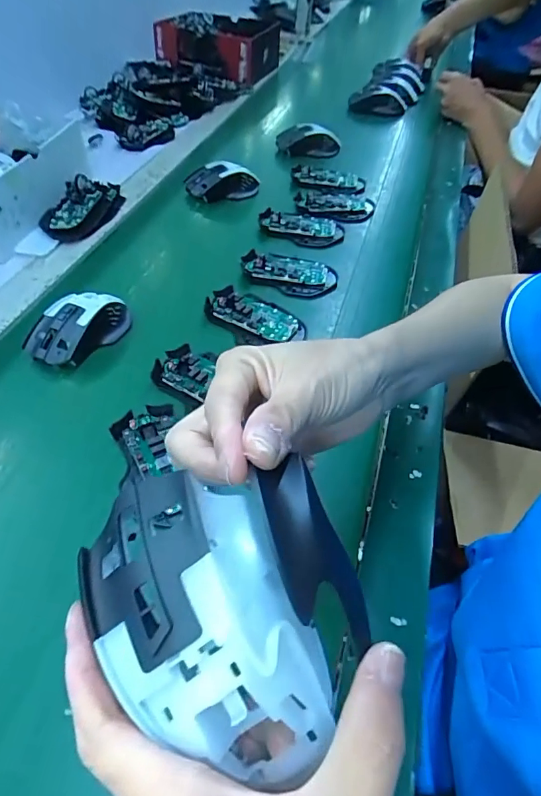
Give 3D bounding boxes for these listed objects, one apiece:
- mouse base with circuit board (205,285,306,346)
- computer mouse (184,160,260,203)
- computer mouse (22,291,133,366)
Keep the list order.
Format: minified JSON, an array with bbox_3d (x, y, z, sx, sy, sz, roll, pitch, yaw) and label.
[{"bbox_3d":[-0.020,-0.092,0.514,0.111,0.021,0.067,25,53,18],"label":"mouse base with circuit board"},{"bbox_3d":[-0.071,-0.329,0.713,0.111,0.041,0.068,-6,50,-7],"label":"computer mouse"},{"bbox_3d":[-0.196,-0.075,0.481,0.057,0.036,0.107,30,55,22],"label":"computer mouse"}]

